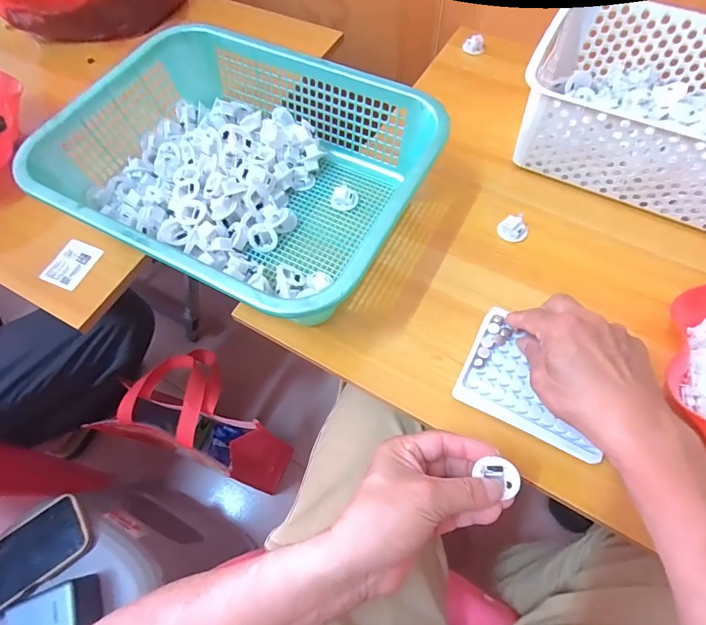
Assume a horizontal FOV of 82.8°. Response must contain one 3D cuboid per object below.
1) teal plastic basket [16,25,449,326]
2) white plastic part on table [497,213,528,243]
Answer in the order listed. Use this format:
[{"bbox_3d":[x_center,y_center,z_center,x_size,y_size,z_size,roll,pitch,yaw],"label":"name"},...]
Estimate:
[{"bbox_3d":[-0.121,-0.155,0.450,0.378,0.102,0.290,26,68,15],"label":"teal plastic basket"},{"bbox_3d":[0.182,-0.096,0.456,0.027,0.019,0.029,-1,64,2],"label":"white plastic part on table"}]

